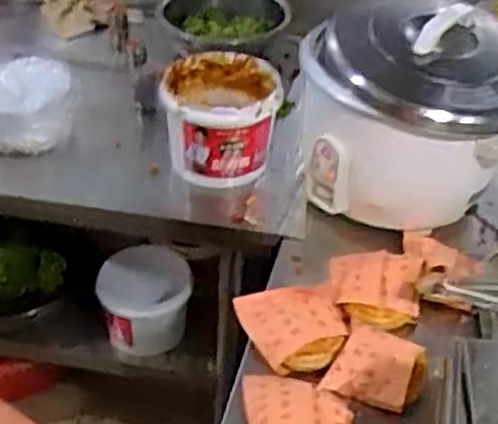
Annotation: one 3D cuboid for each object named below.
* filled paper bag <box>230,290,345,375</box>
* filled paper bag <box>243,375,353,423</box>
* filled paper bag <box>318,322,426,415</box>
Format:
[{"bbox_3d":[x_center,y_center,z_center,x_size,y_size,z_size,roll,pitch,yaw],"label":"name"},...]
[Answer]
[{"bbox_3d":[0.055,0.151,0.952,0.132,0.052,0.115,-4,40,-8],"label":"filled paper bag"},{"bbox_3d":[0.054,0.238,0.851,0.131,0.042,0.110,6,40,4],"label":"filled paper bag"},{"bbox_3d":[0.157,0.195,0.895,0.111,0.046,0.101,23,44,23],"label":"filled paper bag"}]

